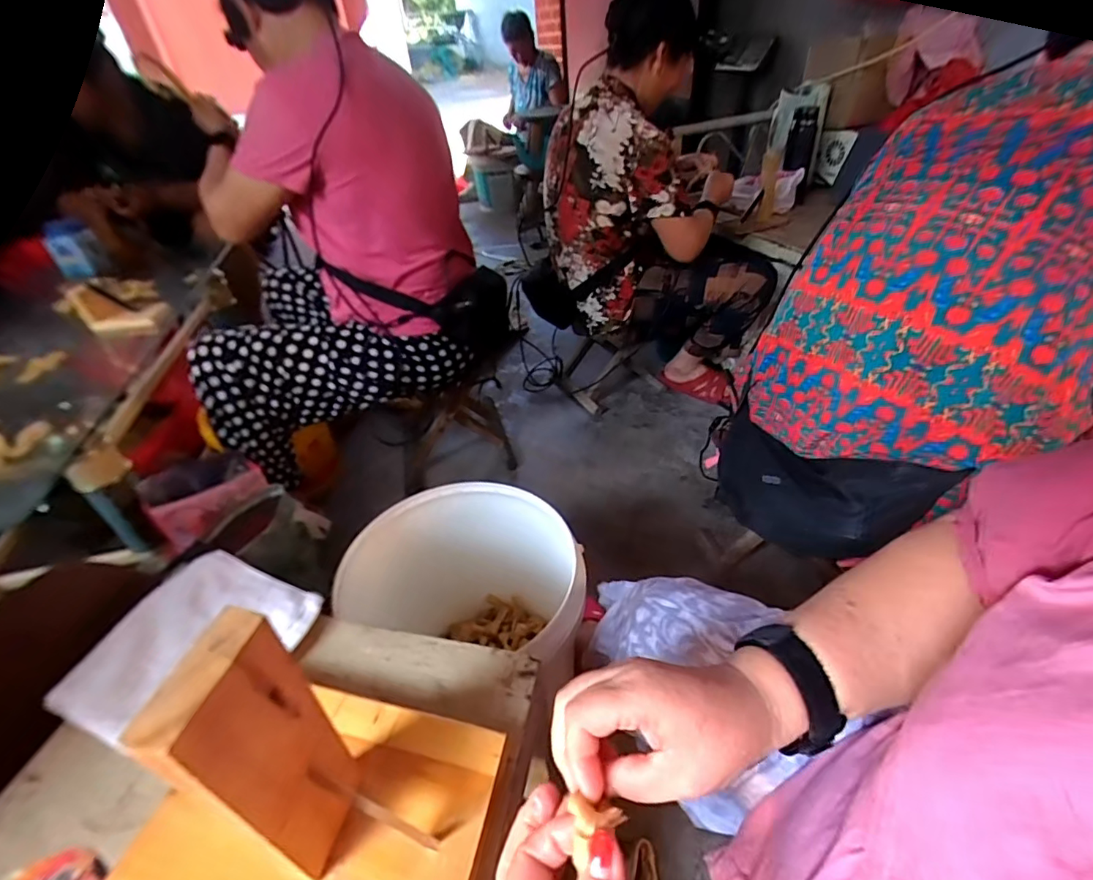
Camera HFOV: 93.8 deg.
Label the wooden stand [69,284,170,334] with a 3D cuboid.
[{"bbox_3d":[-0.846,-0.260,1.015,0.142,0.098,0.069,-20,41,-16],"label":"wooden stand"}]

